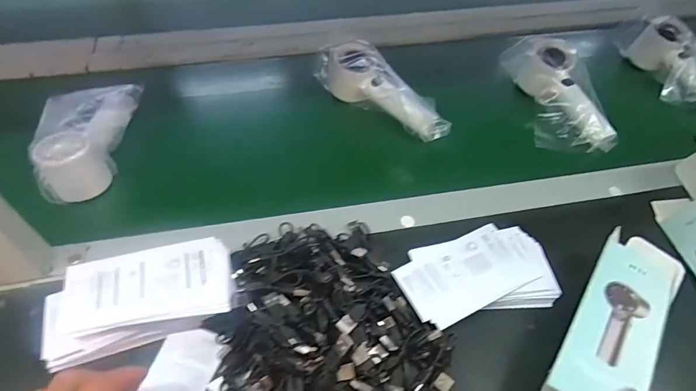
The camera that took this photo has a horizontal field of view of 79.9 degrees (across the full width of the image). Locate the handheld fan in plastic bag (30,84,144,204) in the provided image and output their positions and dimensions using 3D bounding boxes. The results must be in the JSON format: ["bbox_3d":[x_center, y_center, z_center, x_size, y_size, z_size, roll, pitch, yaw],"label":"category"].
[{"bbox_3d":[-0.290,-0.075,0.472,0.074,0.062,0.179,-6,52,-6],"label":"handheld fan in plastic bag"}]

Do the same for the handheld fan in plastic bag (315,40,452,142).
[{"bbox_3d":[0.044,-0.141,0.536,0.189,0.057,0.055,36,59,24],"label":"handheld fan in plastic bag"}]

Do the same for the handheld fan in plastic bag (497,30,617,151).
[{"bbox_3d":[0.277,-0.136,0.563,0.086,0.068,0.196,-15,69,-13],"label":"handheld fan in plastic bag"}]

